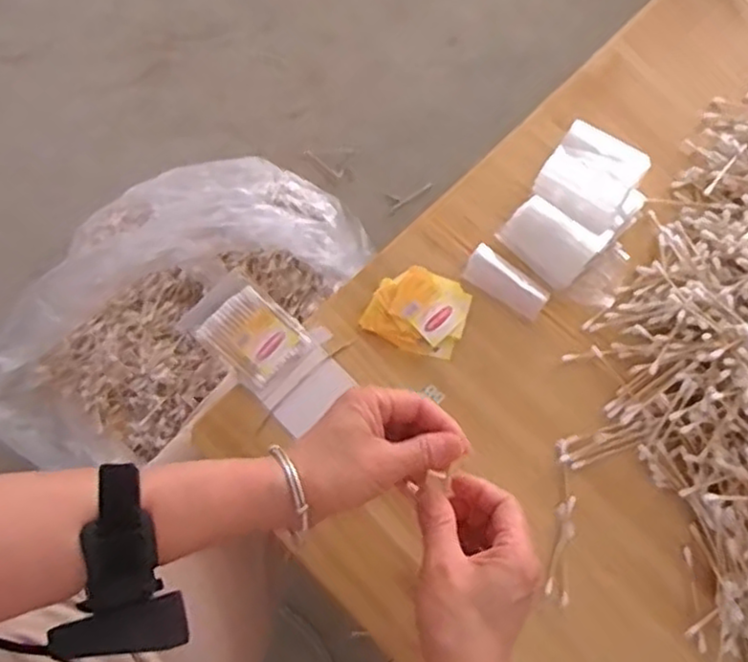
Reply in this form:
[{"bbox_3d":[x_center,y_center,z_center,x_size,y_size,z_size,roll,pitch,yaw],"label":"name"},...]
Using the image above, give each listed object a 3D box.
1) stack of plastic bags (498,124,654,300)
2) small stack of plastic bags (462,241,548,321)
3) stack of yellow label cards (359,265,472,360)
[{"bbox_3d":[0.172,-0.114,0.560,0.078,0.032,0.084,35,76,8],"label":"stack of plastic bags"},{"bbox_3d":[0.101,-0.036,0.545,0.066,0.011,0.028,38,76,9],"label":"small stack of plastic bags"},{"bbox_3d":[0.034,-0.016,0.544,0.072,0.011,0.061,26,74,6],"label":"stack of yellow label cards"}]

